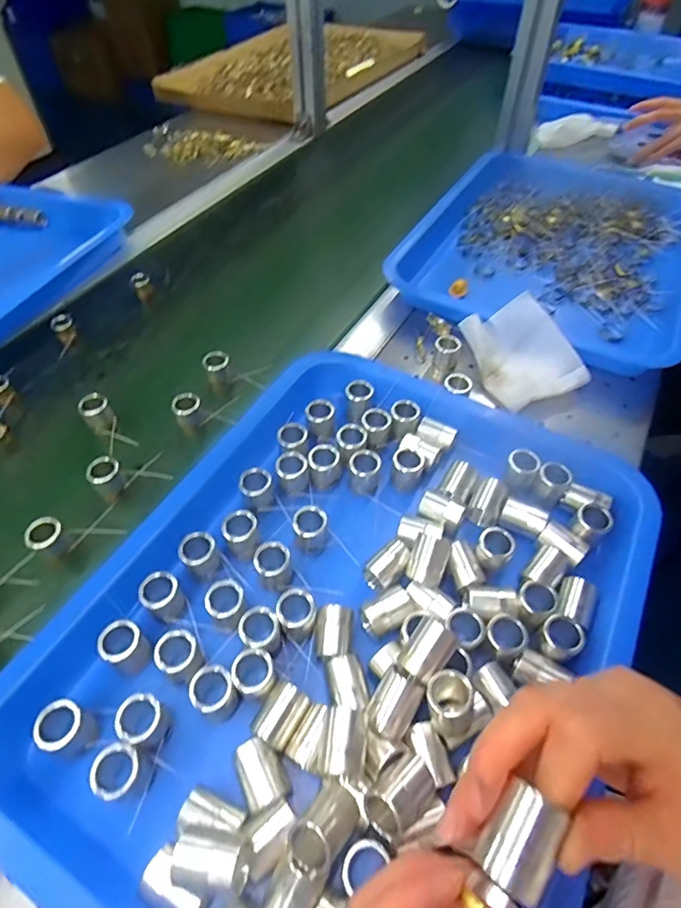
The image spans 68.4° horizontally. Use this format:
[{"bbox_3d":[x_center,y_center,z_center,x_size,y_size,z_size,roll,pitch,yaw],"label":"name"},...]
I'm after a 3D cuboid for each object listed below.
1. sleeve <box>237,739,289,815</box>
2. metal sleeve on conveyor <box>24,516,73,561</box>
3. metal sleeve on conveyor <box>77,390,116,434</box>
[{"bbox_3d":[-0.041,0.169,0.264,0.019,0.022,0.032,-22,55,-17],"label":"sleeve"},{"bbox_3d":[-0.204,0.060,0.350,0.022,0.026,0.019,-36,60,-25],"label":"metal sleeve on conveyor"},{"bbox_3d":[-0.206,-0.034,0.426,0.023,0.030,0.018,-31,59,-23],"label":"metal sleeve on conveyor"}]

